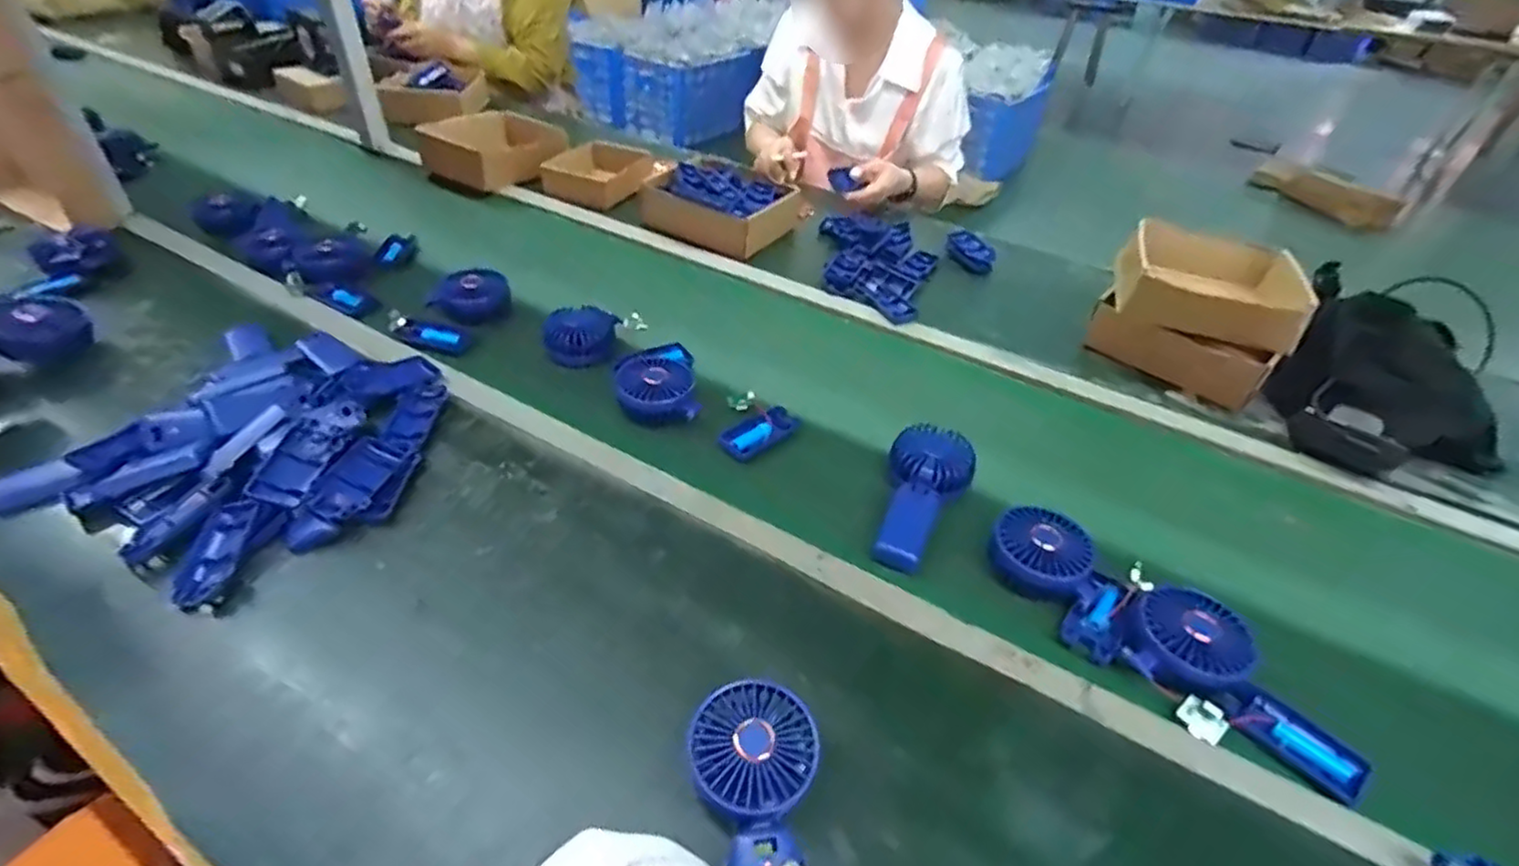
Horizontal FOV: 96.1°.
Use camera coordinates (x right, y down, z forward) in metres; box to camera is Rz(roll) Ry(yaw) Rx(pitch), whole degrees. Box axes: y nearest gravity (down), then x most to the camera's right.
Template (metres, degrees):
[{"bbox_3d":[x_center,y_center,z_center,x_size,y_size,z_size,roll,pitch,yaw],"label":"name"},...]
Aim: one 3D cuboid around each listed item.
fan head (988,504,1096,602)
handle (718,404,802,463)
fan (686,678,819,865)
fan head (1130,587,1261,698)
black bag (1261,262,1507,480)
[{"bbox_3d":[0.259,0.108,0.626,0.085,0.033,0.079,3,40,-3],"label":"fan head"},{"bbox_3d":[0.002,-0.001,0.762,0.095,0.015,0.045,-28,51,-33],"label":"handle"},{"bbox_3d":[-0.004,0.244,0.434,0.084,0.032,0.169,0,46,-1],"label":"fan"},{"bbox_3d":[0.351,0.172,0.560,0.084,0.039,0.081,3,40,-3],"label":"fan head"},{"bbox_3d":[0.787,-0.078,0.842,0.235,0.117,0.337,27,45,23],"label":"black bag"}]

